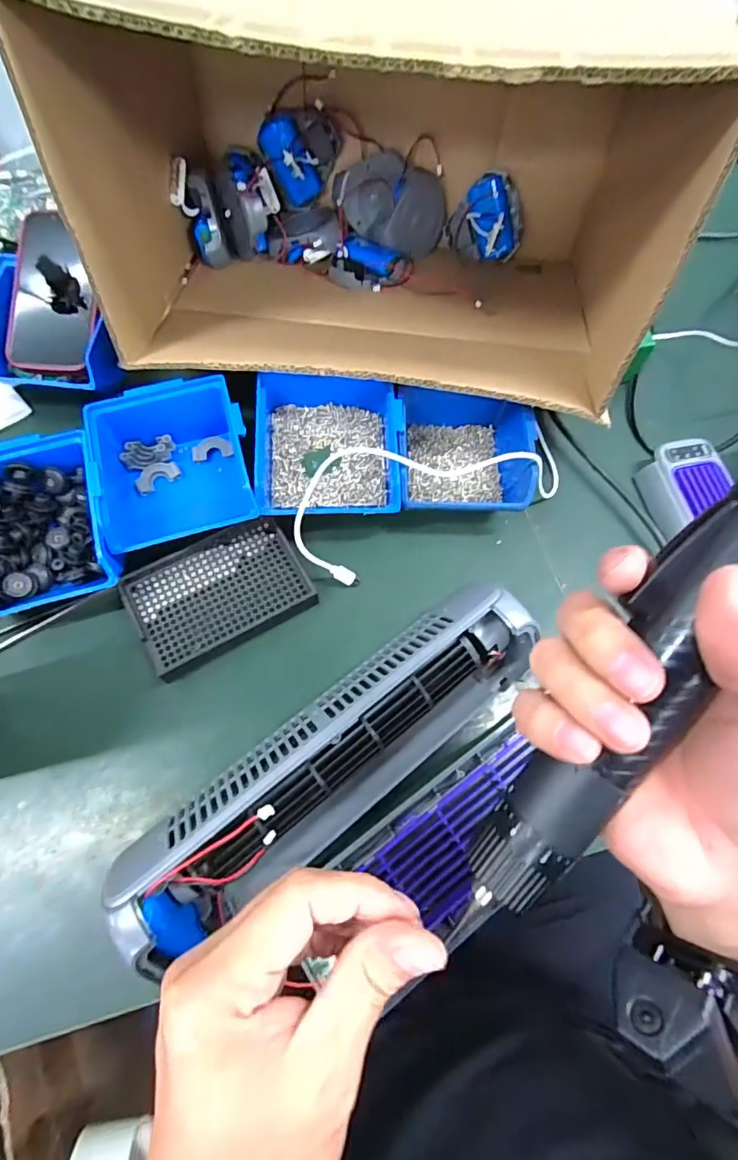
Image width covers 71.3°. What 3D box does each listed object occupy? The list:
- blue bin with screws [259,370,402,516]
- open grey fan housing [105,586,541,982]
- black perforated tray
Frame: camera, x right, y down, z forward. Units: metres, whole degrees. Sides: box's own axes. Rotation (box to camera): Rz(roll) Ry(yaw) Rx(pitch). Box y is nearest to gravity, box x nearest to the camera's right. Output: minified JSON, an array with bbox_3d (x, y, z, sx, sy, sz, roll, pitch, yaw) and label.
[{"bbox_3d":[-0.035,-0.116,0.441,0.115,0.050,0.132,-1,68,-3],"label":"blue bin with screws"},{"bbox_3d":[-0.015,0.114,0.338,0.316,0.075,0.085,-36,74,-15],"label":"open grey fan housing"},{"bbox_3d":[-0.121,0.007,0.416,0.133,0.017,0.093,-27,72,-13],"label":"black perforated tray"}]

